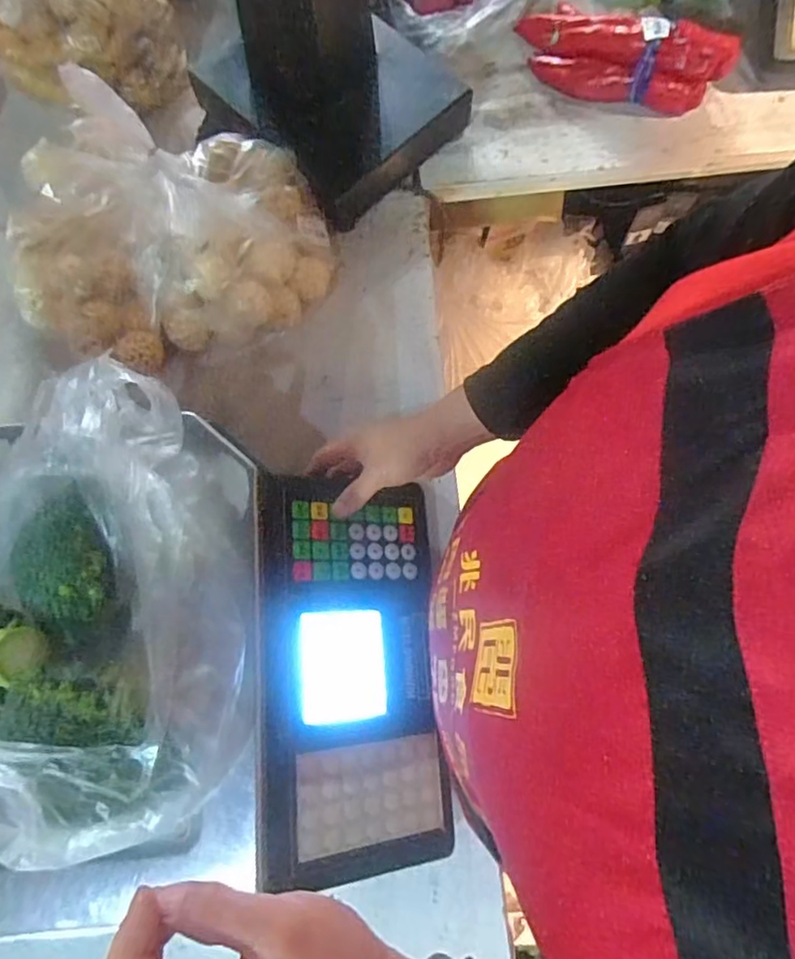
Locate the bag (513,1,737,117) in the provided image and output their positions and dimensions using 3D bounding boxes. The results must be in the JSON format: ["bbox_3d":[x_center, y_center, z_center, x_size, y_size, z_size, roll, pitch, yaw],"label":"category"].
[{"bbox_3d":[0.255,-0.498,0.699,0.244,0.082,0.085,31,77,9],"label":"bag"}]

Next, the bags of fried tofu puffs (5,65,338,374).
[{"bbox_3d":[-0.239,-0.260,0.589,0.332,0.179,0.243,-4,74,0],"label":"bags of fried tofu puffs"}]

